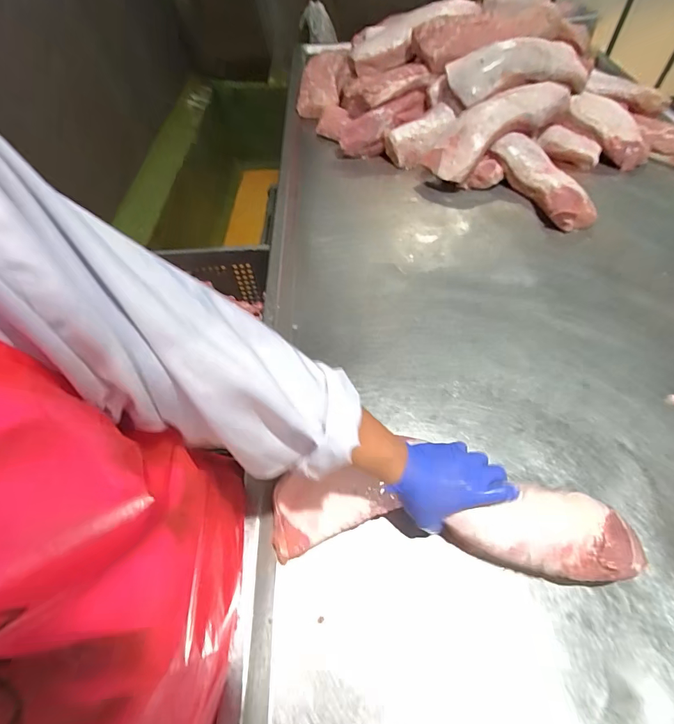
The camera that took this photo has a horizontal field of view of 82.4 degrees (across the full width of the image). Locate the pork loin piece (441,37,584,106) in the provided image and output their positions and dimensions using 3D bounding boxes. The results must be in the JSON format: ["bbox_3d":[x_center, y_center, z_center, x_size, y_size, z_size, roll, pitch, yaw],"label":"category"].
[{"bbox_3d":[0.489,-0.782,1.023,0.384,0.096,0.135,-11,56,-6],"label":"pork loin piece"}]

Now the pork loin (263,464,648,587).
[{"bbox_3d":[0.136,0.205,0.482,0.429,0.056,0.103,3,54,6],"label":"pork loin"}]

